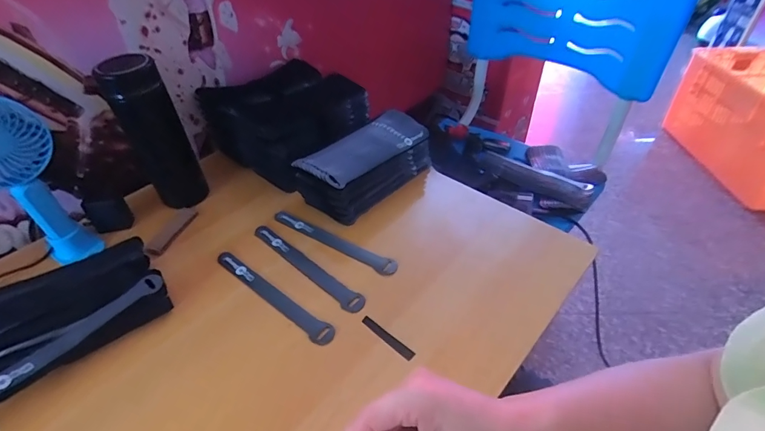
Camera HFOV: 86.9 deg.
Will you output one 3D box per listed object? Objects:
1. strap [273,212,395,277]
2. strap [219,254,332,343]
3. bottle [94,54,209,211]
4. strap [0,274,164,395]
[{"bbox_3d":[-0.067,0.031,0.533,0.195,0.012,0.022,25,50,25],"label":"strap"},{"bbox_3d":[-0.131,0.090,0.475,0.193,0.006,0.023,29,51,28],"label":"strap"},{"bbox_3d":[-0.310,-0.108,0.559,0.072,0.195,0.068,-27,49,-24],"label":"bottle"},{"bbox_3d":[-0.320,0.126,0.411,0.023,0.014,0.195,31,53,30],"label":"strap"}]

